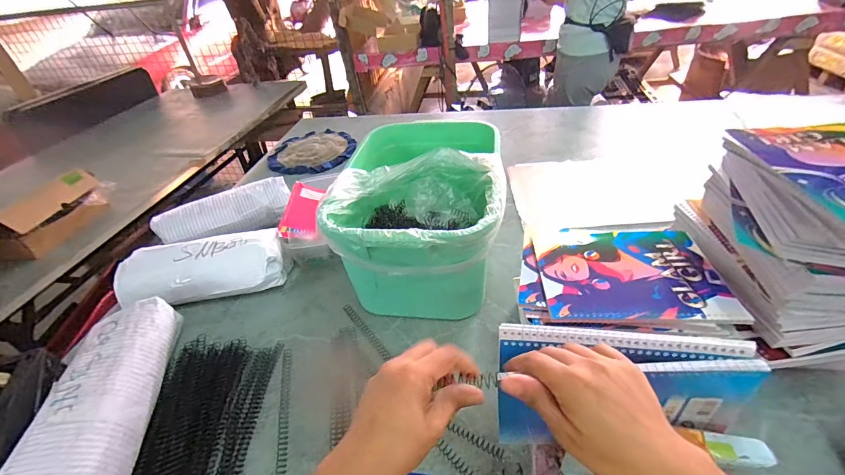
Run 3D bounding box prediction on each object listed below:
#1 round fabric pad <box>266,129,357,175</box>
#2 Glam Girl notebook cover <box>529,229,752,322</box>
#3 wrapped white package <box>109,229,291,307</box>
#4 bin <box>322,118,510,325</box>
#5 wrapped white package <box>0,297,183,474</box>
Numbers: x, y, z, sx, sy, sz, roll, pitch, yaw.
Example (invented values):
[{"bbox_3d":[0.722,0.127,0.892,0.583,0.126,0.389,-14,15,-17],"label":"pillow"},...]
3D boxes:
[{"bbox_3d":[-0.322,-0.256,1.062,0.244,0.025,0.272,-24,43,-18],"label":"round fabric pad"},{"bbox_3d":[0.242,0.037,0.439,0.196,0.009,0.150,-1,41,8],"label":"Glam Girl notebook cover"},{"bbox_3d":[-0.381,0.054,0.629,0.284,0.067,0.094,-9,40,-1],"label":"wrapped white package"},{"bbox_3d":[0.004,-0.032,0.607,0.237,0.196,0.327,0,41,9],"label":"bin"},{"bbox_3d":[-0.401,0.206,0.465,0.108,0.074,0.259,-11,41,-4],"label":"wrapped white package"}]

